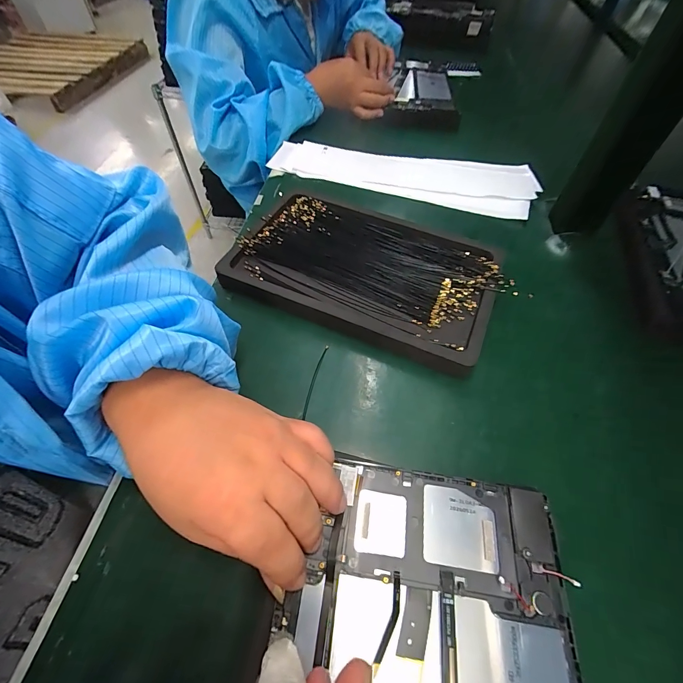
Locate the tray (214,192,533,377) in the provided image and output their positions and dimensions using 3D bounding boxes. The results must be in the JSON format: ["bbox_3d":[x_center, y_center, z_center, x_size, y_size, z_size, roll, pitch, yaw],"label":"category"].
[{"bbox_3d":[0.026,-0.070,0.340,0.248,0.032,0.158,18,56,14],"label":"tray"}]

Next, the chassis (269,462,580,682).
[{"bbox_3d":[0.038,0.180,0.147,0.141,0.008,0.235,8,54,7],"label":"chassis"}]

